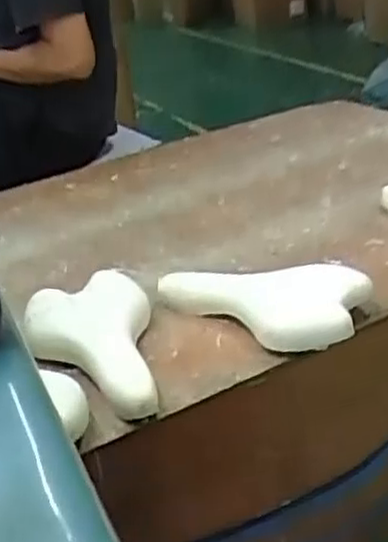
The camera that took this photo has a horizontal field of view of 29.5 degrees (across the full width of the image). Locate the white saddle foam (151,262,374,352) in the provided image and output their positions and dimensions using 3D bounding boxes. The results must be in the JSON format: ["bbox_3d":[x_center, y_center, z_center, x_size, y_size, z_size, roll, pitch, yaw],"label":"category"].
[{"bbox_3d":[0.082,0.043,0.905,0.264,0.043,0.163,-4,28,5],"label":"white saddle foam"}]

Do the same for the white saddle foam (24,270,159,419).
[{"bbox_3d":[-0.123,0.082,0.871,0.151,0.049,0.266,-10,28,-5],"label":"white saddle foam"}]

